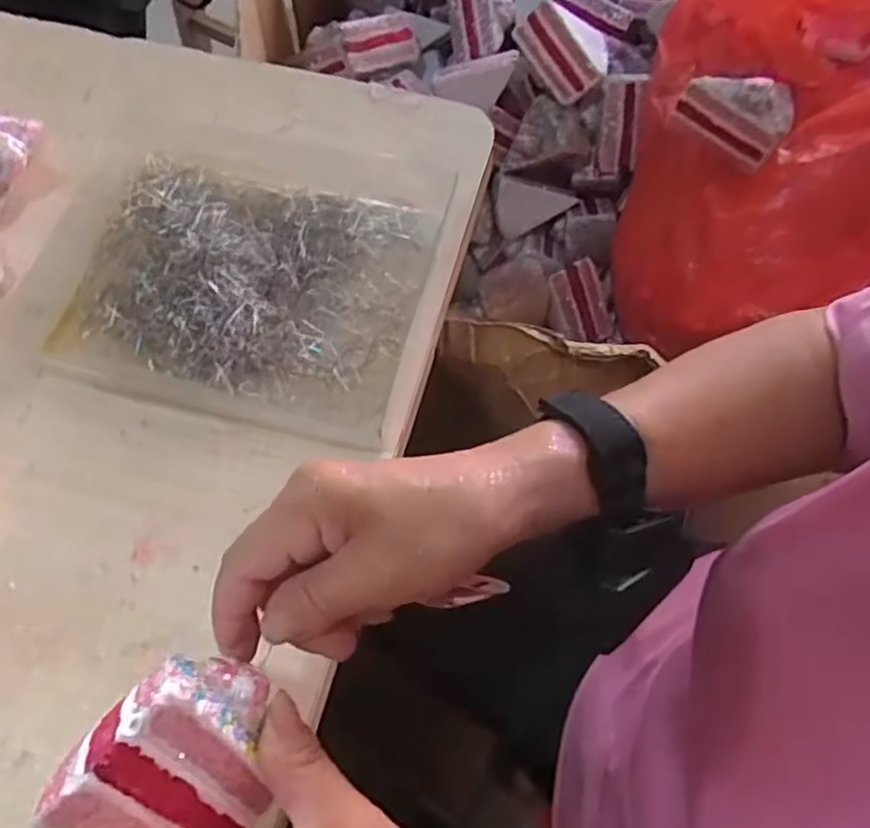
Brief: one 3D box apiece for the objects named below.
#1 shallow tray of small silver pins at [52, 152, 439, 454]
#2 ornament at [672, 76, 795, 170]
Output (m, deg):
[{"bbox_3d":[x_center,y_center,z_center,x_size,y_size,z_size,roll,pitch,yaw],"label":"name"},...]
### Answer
[{"bbox_3d":[-0.106,-0.079,0.419,0.191,0.024,0.161,13,65,5],"label":"shallow tray of small silver pins"},{"bbox_3d":[0.268,-0.270,0.650,0.095,0.052,0.049,33,68,14],"label":"ornament"}]

